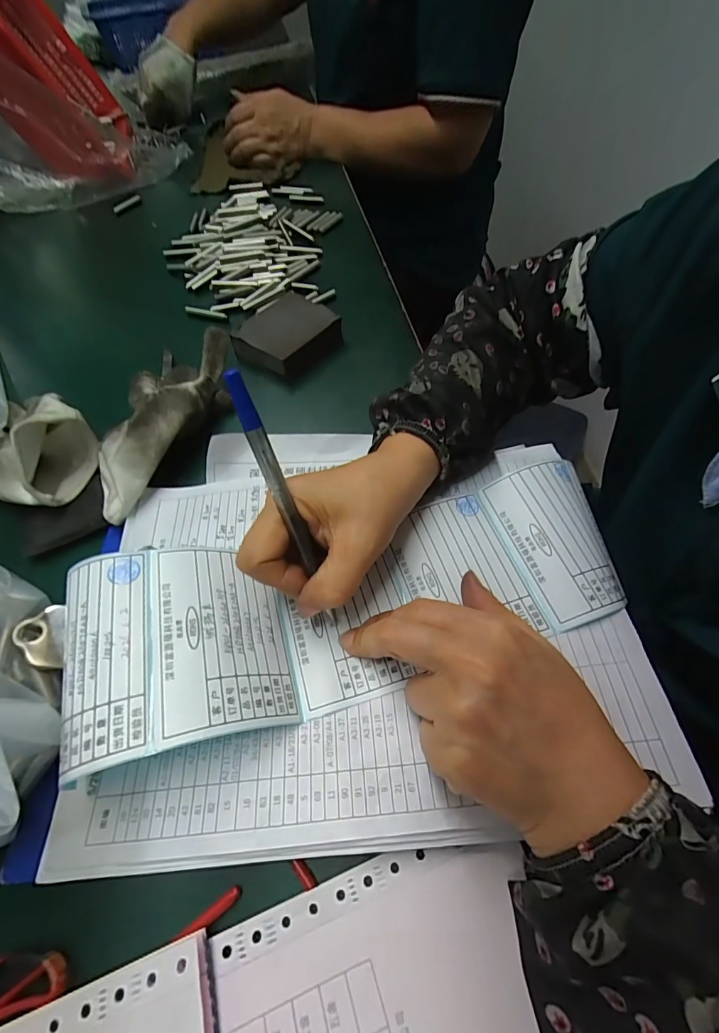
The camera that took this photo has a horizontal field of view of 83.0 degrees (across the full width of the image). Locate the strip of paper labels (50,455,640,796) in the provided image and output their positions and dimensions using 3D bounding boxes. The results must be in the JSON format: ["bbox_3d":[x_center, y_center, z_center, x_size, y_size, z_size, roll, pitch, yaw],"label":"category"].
[{"bbox_3d":[0.008,0.042,0.228,0.293,0.038,0.104,-14,57,-15],"label":"strip of paper labels"}]

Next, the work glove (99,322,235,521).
[{"bbox_3d":[-0.149,-0.076,0.305,0.054,0.040,0.164,15,59,12],"label":"work glove"}]

